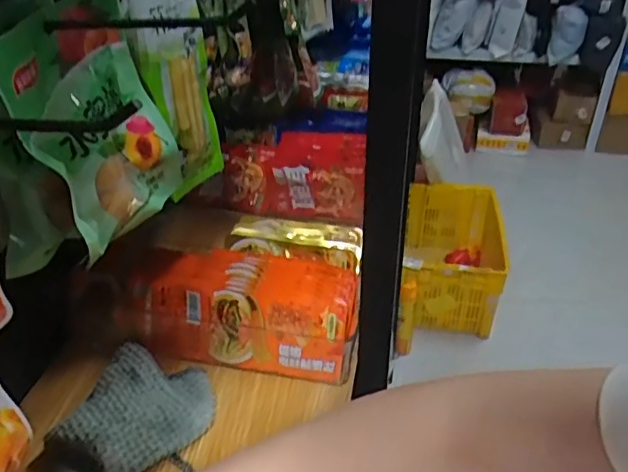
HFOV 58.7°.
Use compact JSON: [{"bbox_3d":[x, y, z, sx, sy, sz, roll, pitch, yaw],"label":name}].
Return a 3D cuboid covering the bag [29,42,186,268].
[{"bbox_3d":[-0.142,-0.062,0.405,0.030,0.123,0.117,8,35,13],"label":"bag"}]

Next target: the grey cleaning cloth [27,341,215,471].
[{"bbox_3d":[-0.150,0.153,0.470,0.114,0.034,0.133,9,35,15],"label":"grey cleaning cloth"}]

